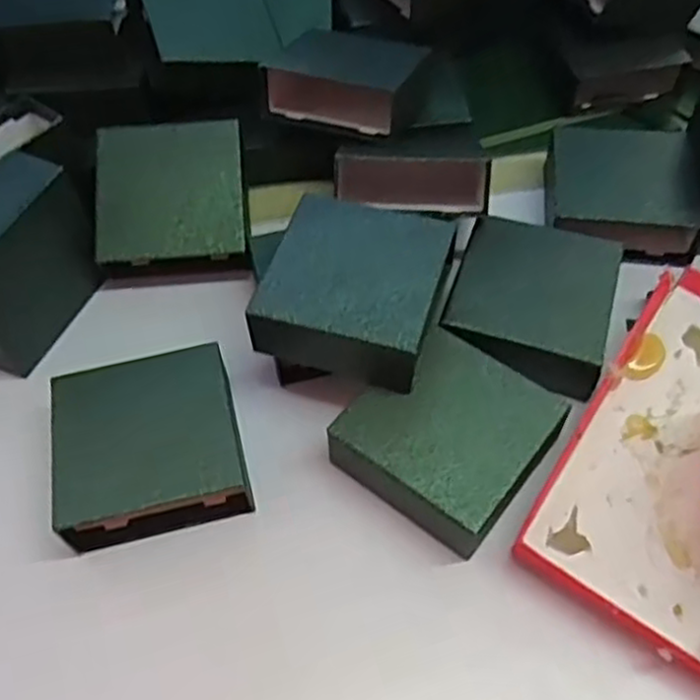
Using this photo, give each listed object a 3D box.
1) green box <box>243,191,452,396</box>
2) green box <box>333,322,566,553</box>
[{"bbox_3d":[0.003,-0.033,0.398,0.092,0.041,0.097,15,57,11],"label":"green box"},{"bbox_3d":[0.052,0.043,0.386,0.091,0.030,0.090,33,62,22],"label":"green box"}]

